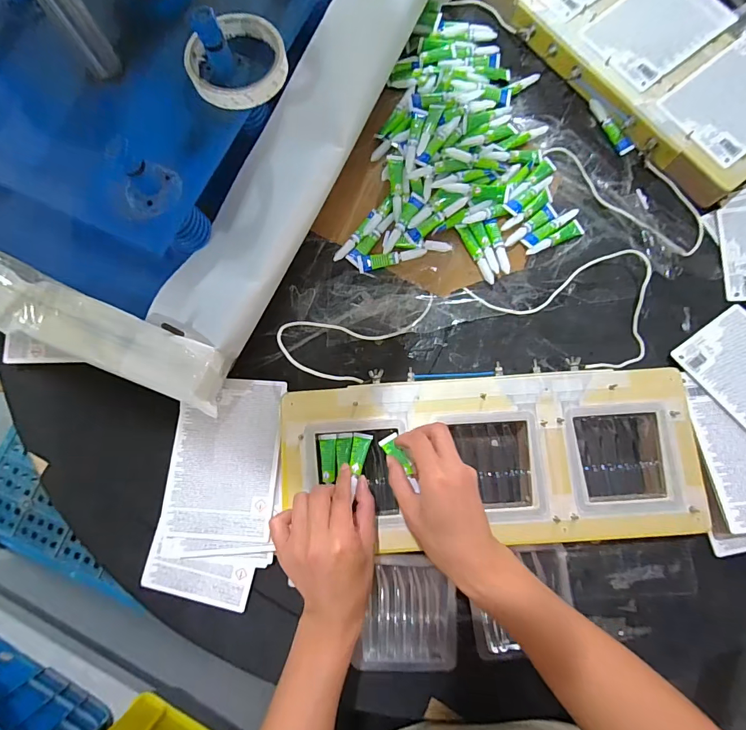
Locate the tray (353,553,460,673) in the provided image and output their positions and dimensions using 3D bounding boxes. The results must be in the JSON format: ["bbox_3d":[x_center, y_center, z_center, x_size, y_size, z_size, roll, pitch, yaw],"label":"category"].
[{"bbox_3d":[0.037,0.252,0.407,0.090,0.017,0.108,3,83,2],"label":"tray"}]

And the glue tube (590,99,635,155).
[{"bbox_3d":[0.305,-0.308,0.521,0.012,0.015,0.085,-31,83,-3],"label":"glue tube"}]

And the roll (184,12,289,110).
[{"bbox_3d":[-0.125,-0.280,0.372,0.089,0.014,0.088,0,79,1],"label":"roll"}]

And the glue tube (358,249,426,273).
[{"bbox_3d":[0.023,-0.128,0.490,0.082,0.014,0.018,-8,82,0],"label":"glue tube"}]

